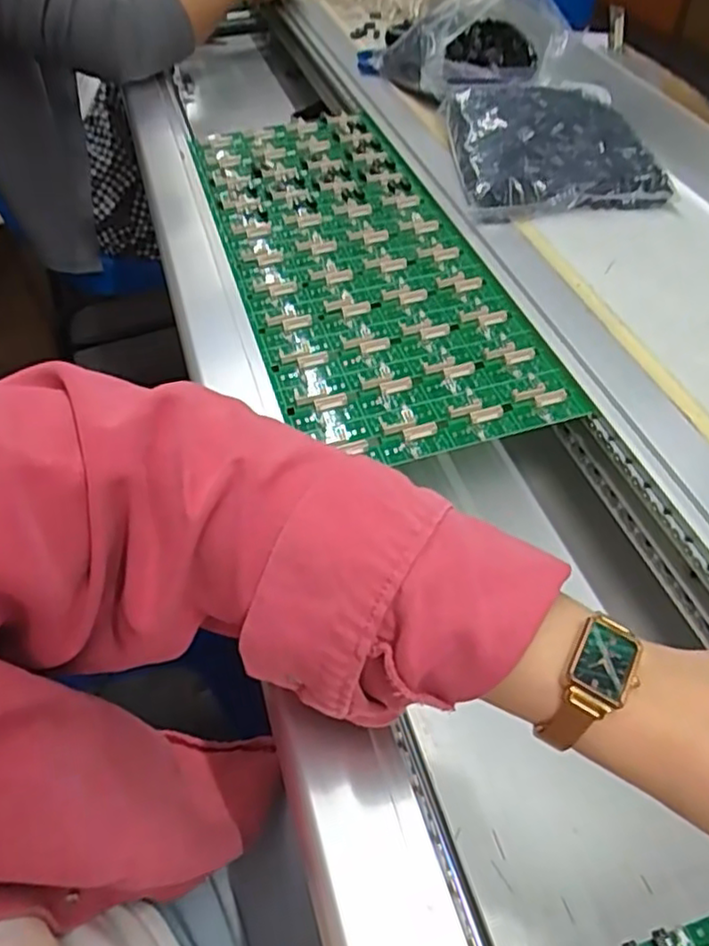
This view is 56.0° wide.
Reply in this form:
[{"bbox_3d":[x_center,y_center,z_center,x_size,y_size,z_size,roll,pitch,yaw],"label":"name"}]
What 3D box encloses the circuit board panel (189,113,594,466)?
[{"bbox_3d":[-0.005,-0.176,0.527,0.179,0.011,0.442,-16,52,-8],"label":"circuit board panel"}]

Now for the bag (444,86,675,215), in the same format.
[{"bbox_3d":[0.162,-0.277,0.563,0.156,0.049,0.159,-6,51,-1],"label":"bag"}]

